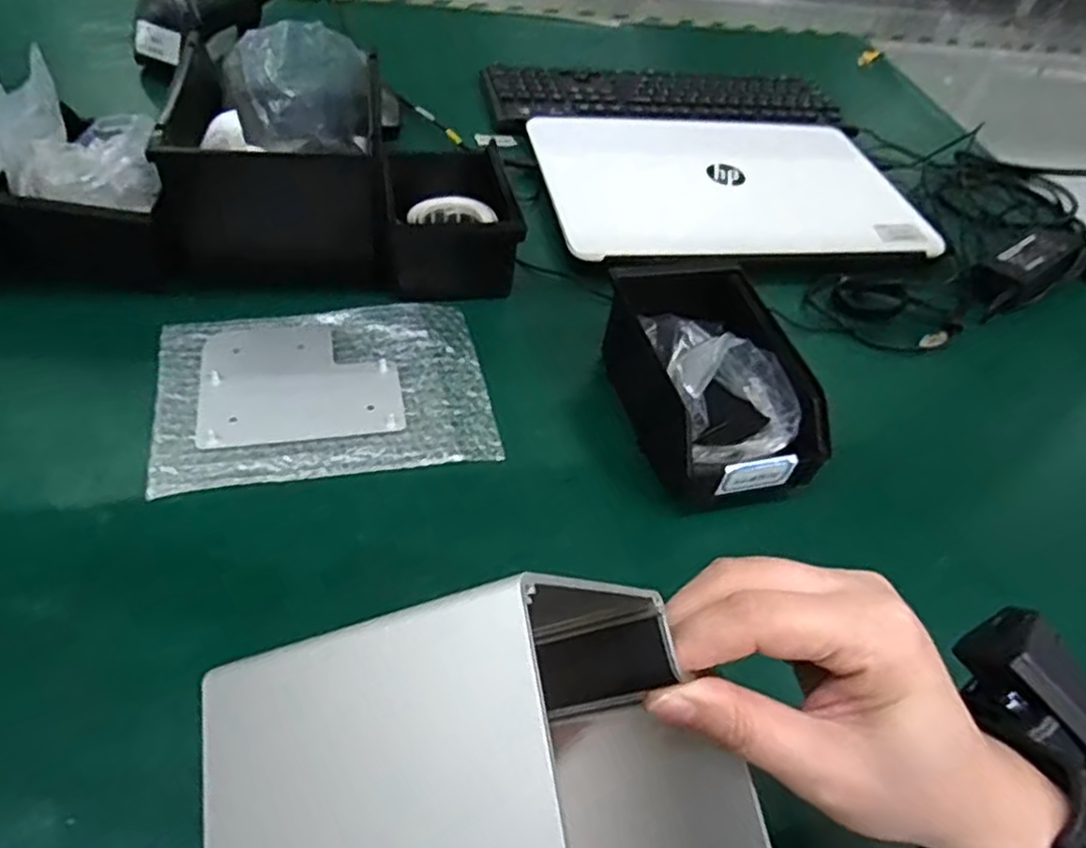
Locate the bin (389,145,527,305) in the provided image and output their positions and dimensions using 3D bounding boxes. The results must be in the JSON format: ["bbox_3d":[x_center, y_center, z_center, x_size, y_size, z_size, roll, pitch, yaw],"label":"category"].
[{"bbox_3d":[-0.076,-0.168,0.604,0.104,0.069,0.125,-4,50,-12],"label":"bin"}]

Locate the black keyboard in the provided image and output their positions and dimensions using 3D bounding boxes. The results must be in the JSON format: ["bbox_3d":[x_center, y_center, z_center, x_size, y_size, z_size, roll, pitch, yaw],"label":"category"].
[{"bbox_3d":[0.144,-0.388,0.853,0.410,0.019,0.126,-5,50,-15],"label":"black keyboard"}]

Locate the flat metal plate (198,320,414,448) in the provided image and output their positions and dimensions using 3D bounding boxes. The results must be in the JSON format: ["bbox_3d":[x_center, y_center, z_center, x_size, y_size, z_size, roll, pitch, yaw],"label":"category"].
[{"bbox_3d":[-0.172,-0.032,0.519,0.134,0.004,0.112,-6,52,-15],"label":"flat metal plate"}]

